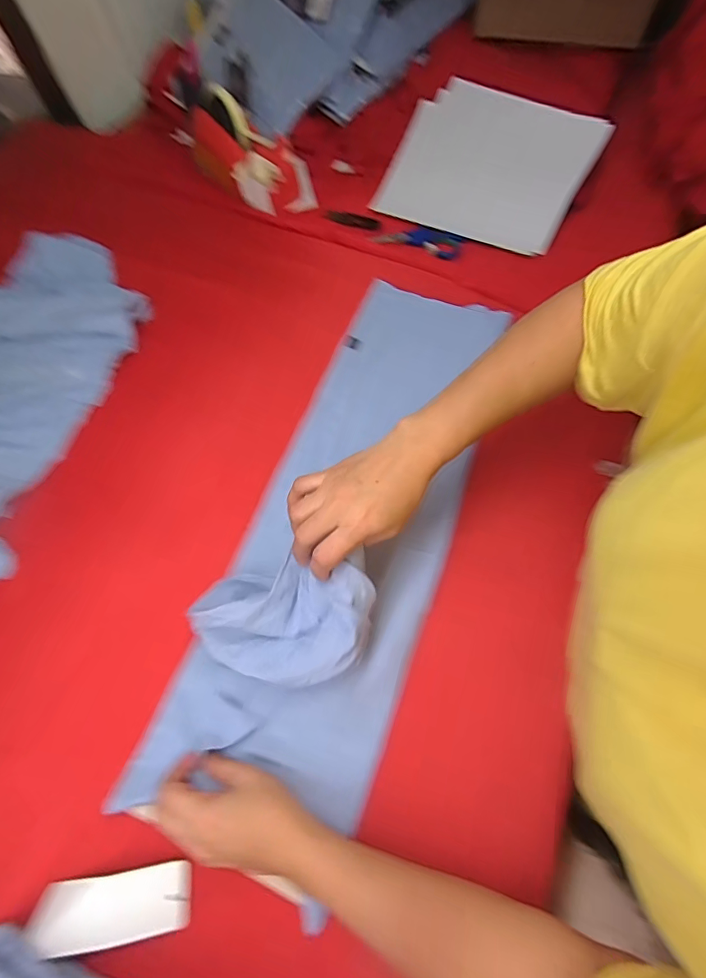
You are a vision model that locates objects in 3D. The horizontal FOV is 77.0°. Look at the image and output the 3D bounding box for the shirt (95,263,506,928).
[{"bbox_3d":[-0.005,0.002,0.469,0.221,0.100,0.641,14,65,9],"label":"shirt"}]

